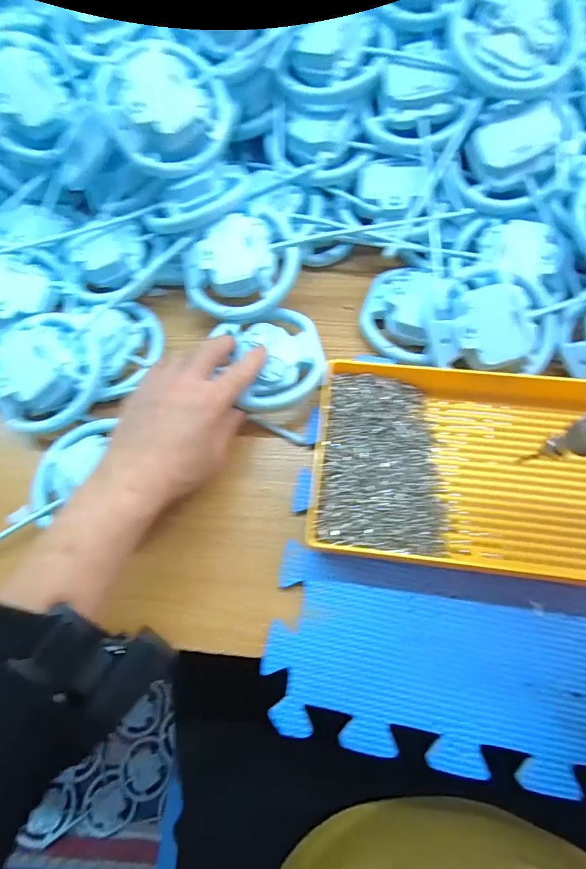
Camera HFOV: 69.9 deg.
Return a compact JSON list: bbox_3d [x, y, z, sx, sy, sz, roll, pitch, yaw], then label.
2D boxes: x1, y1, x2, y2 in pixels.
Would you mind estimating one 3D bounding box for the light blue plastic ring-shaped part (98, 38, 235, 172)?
[{"bbox_3d":[-0.103,-0.270,0.346,0.094,0.040,0.102,-37,95,-24],"label":"light blue plastic ring-shaped part"}]

